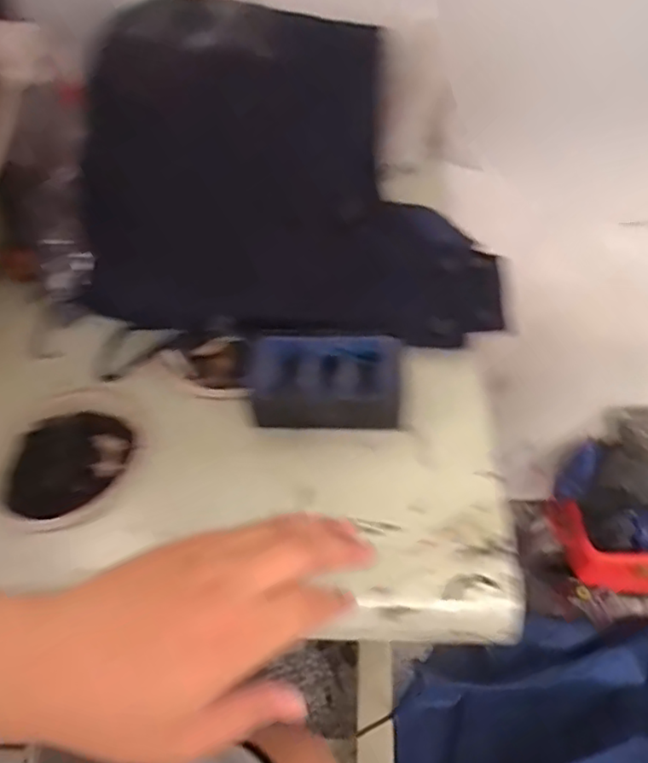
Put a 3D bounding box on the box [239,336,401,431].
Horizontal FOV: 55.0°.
[{"bbox_3d":[-0.002,0.001,0.396,0.099,0.029,0.052,1,47,6],"label":"box"}]

